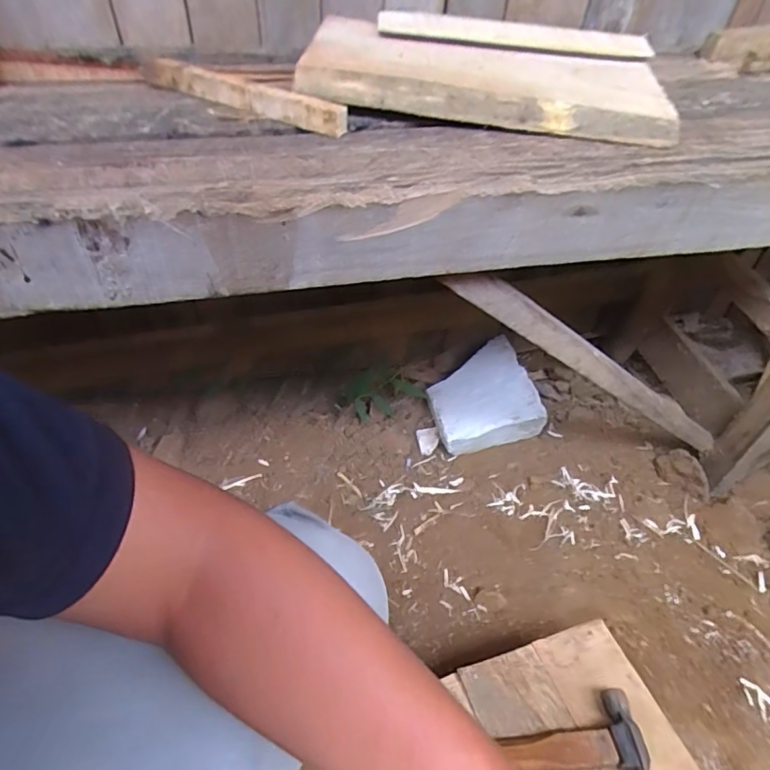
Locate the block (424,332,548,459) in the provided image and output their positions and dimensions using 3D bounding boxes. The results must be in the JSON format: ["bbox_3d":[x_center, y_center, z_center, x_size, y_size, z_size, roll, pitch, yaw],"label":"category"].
[{"bbox_3d":[0.189,0.024,1.057,0.210,0.083,0.212,-13,49,-11],"label":"block"}]

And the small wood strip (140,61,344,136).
[{"bbox_3d":[-0.136,-0.267,0.470,0.229,0.028,0.024,22,51,19],"label":"small wood strip"}]

